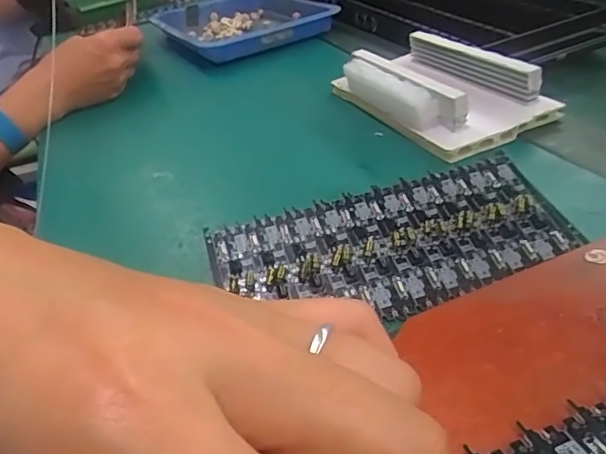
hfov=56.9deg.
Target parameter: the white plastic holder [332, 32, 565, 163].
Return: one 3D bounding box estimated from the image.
[{"bbox_3d":[0.090,-0.107,0.413,0.088,0.034,0.173,-20,34,-20],"label":"white plastic holder"}]

